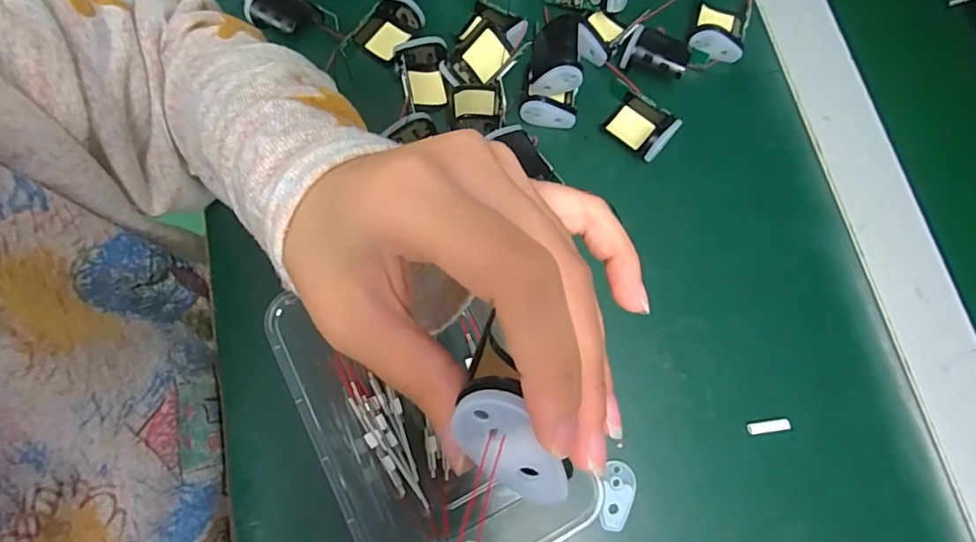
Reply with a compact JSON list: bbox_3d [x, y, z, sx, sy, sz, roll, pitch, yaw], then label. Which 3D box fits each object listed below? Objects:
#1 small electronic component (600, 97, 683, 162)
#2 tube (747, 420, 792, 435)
[{"bbox_3d":[0.100,-0.096,0.338,0.041,0.018,0.032,43,80,10],"label":"small electronic component"},{"bbox_3d":[0.162,0.090,0.297,0.024,0.004,0.007,-7,76,-2],"label":"tube"}]

